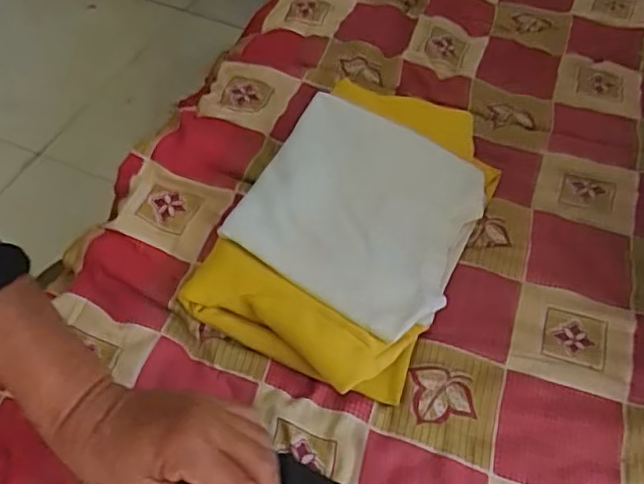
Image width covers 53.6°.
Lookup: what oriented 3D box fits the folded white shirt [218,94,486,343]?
[{"bbox_3d":[0.038,-0.033,0.618,0.206,0.024,0.221,28,62,12],"label":"folded white shirt"}]

